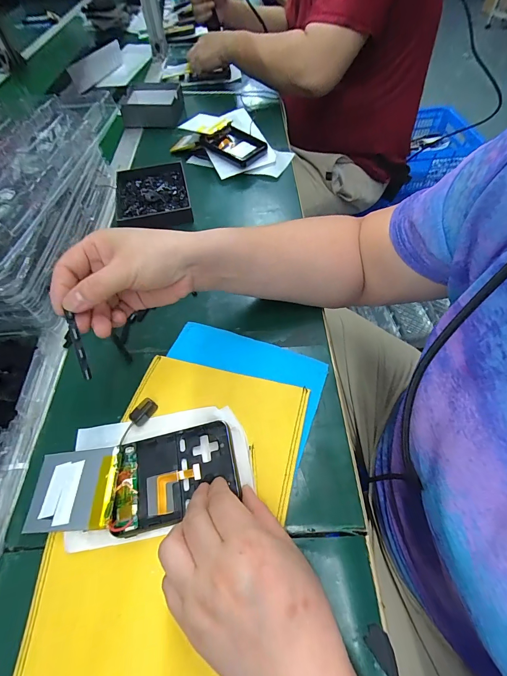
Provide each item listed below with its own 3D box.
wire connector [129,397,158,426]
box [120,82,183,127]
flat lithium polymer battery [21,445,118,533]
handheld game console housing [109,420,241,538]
[{"bbox_3d":[-0.106,0.072,0.307,0.014,0.010,0.026,29,61,17],"label":"wire connector"},{"bbox_3d":[-0.215,-0.509,0.694,0.127,0.040,0.126,-5,56,0],"label":"box"},{"bbox_3d":[-0.154,0.127,0.268,0.081,0.006,0.061,-11,57,13],"label":"flat lithium polymer battery"},{"bbox_3d":[-0.066,0.117,0.274,0.102,0.017,0.073,-11,57,-7],"label":"handheld game console housing"}]

